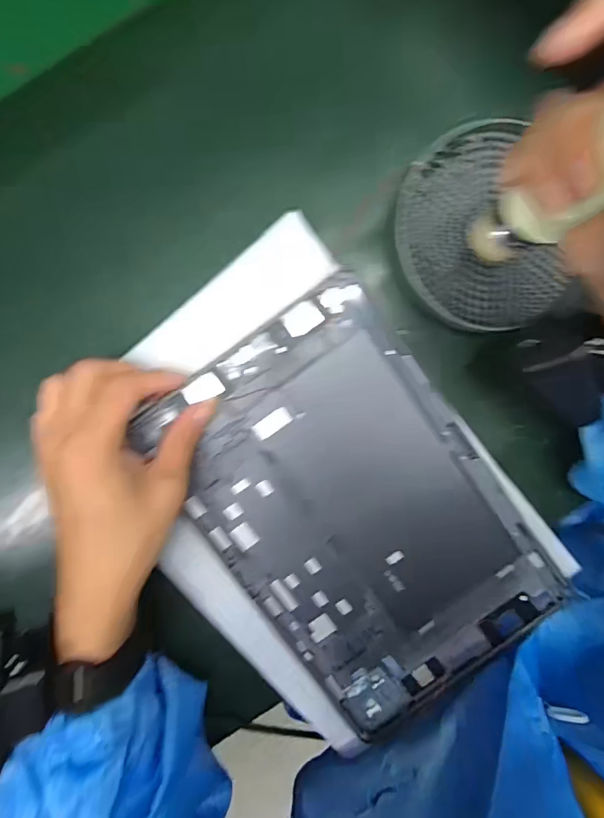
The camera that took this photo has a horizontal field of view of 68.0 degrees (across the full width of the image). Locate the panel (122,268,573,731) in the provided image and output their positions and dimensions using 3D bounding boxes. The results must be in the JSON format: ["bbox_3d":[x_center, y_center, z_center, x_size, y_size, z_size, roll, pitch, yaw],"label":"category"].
[{"bbox_3d":[0.035,0.066,0.278,0.162,0.013,0.251,-36,95,-2],"label":"panel"}]

